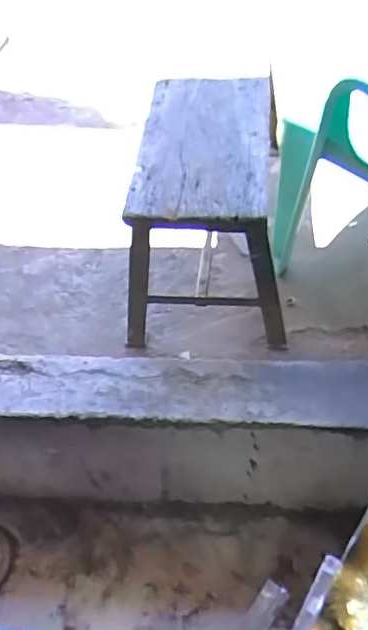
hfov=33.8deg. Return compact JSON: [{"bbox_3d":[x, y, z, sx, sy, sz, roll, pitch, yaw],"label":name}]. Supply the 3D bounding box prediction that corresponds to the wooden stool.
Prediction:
[{"bbox_3d":[0.054,-0.202,1.276,0.319,0.395,0.408,3,52,6],"label":"wooden stool"}]

